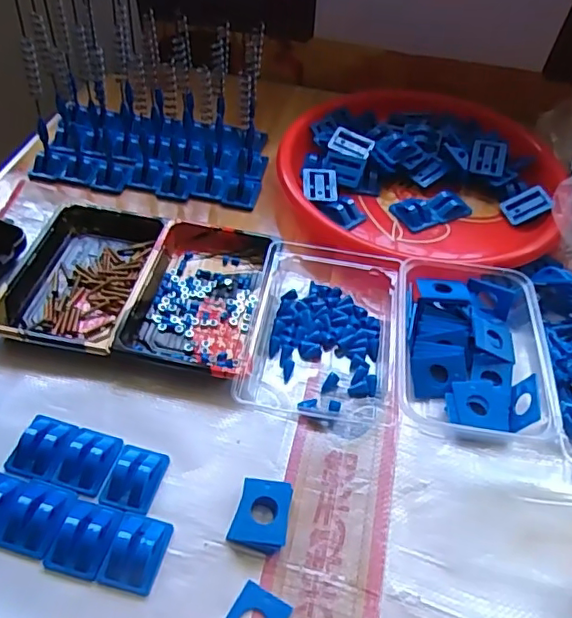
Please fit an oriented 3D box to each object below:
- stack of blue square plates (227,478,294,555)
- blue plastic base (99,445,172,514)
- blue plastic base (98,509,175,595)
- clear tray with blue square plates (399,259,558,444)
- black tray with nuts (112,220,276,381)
[{"bbox_3d":[-0.015,0.134,0.369,0.036,0.012,0.044,13,50,8],"label":"stack of blue square plates"},{"bbox_3d":[-0.102,0.111,0.376,0.033,0.015,0.044,14,50,8],"label":"blue plastic base"},{"bbox_3d":[-0.093,0.149,0.349,0.034,0.017,0.044,12,50,7],"label":"blue plastic base"},{"bbox_3d":[0.148,0.026,0.451,0.111,0.032,0.150,6,50,2],"label":"clear tray with blue square plates"},{"bbox_3d":[-0.070,-0.016,0.479,0.100,0.024,0.166,10,50,5],"label":"black tray with nuts"}]

